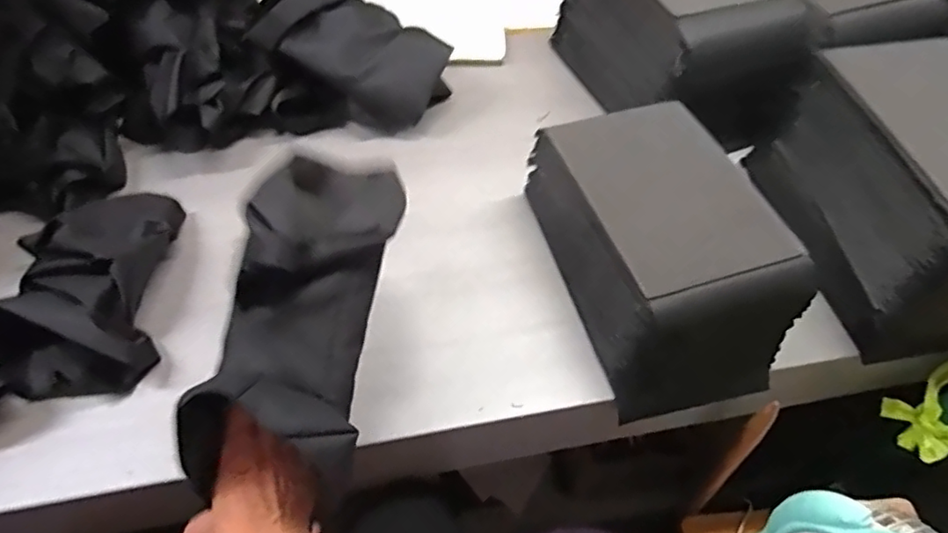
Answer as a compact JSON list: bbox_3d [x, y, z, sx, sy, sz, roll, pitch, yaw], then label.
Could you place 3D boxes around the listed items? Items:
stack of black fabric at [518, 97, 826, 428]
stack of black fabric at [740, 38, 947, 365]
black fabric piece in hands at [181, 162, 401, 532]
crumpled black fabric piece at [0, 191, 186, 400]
[{"bbox_3d":[0.183,-0.025,0.600,0.174,0.130,0.295,-13,56,-10],"label":"stack of black fabric"},{"bbox_3d":[0.437,-0.076,0.603,0.170,0.174,0.274,-6,55,-5],"label":"stack of black fabric"},{"bbox_3d":[-0.124,0.021,0.436,0.110,0.081,0.271,7,66,4],"label":"black fabric piece in hands"},{"bbox_3d":[-0.391,0.018,0.599,0.148,0.081,0.221,-5,55,-4],"label":"crumpled black fabric piece"}]

